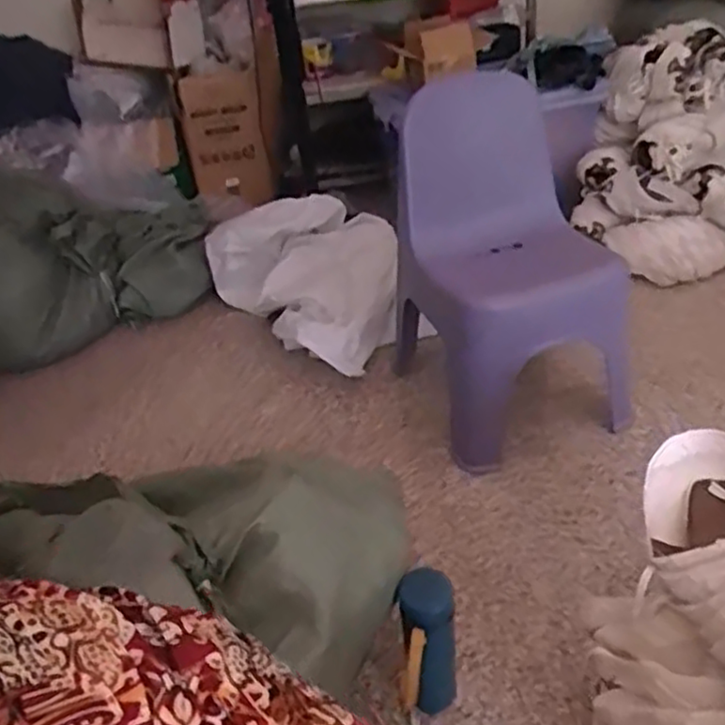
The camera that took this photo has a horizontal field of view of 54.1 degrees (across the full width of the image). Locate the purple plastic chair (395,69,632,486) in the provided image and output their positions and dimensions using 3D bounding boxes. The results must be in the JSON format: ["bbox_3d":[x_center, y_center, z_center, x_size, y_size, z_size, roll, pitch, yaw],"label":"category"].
[{"bbox_3d":[0.243,-0.147,1.217,0.318,0.550,0.329,-18,36,-15],"label":"purple plastic chair"}]

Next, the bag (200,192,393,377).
[{"bbox_3d":[-0.089,-0.170,1.532,0.318,0.224,0.422,-27,39,-26],"label":"bag"}]

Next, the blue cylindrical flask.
[{"bbox_3d":[0.079,0.354,0.860,0.069,0.210,0.086,-1,35,9],"label":"blue cylindrical flask"}]

